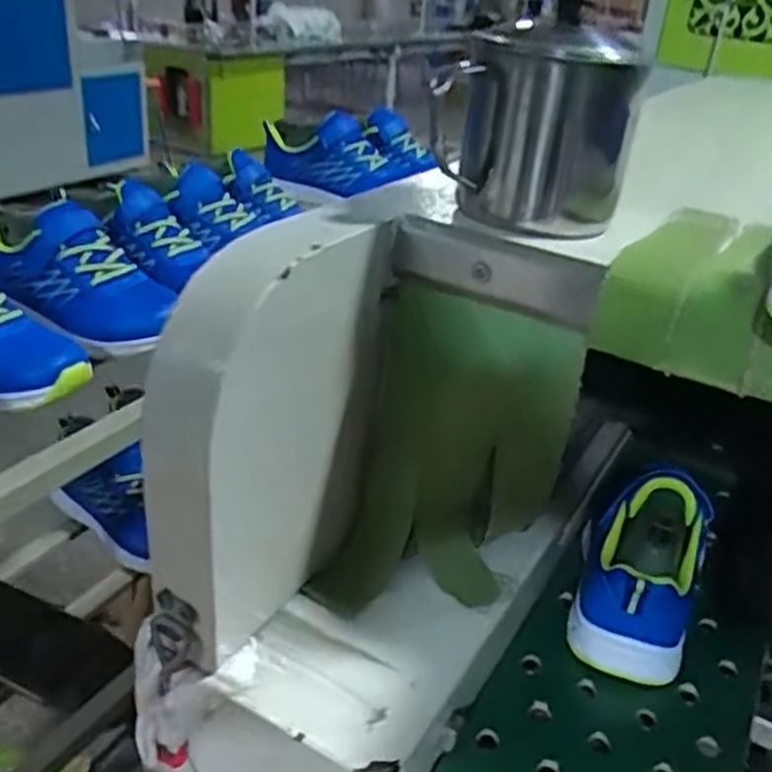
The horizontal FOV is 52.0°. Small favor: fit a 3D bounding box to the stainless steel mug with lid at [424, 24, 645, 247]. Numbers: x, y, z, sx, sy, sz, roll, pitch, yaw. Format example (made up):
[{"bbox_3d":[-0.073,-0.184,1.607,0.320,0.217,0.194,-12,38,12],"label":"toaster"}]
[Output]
[{"bbox_3d":[0.073,-0.132,0.408,0.072,0.090,0.078,-17,36,-34],"label":"stainless steel mug with lid"}]

